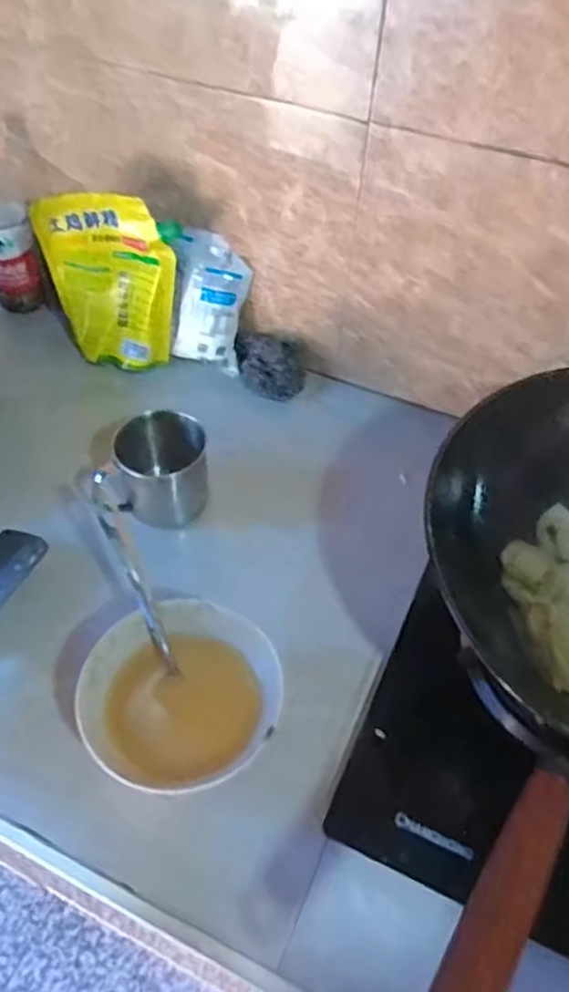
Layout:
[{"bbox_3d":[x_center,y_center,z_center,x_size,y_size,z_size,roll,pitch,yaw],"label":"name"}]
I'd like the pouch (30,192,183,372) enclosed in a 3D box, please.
[{"bbox_3d":[-0.198,-0.242,0.792,0.145,0.197,0.035,9,50,5],"label":"pouch"}]

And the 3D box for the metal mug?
[{"bbox_3d":[-0.134,-0.015,0.681,0.121,0.100,0.082,-25,55,-22],"label":"metal mug"}]

